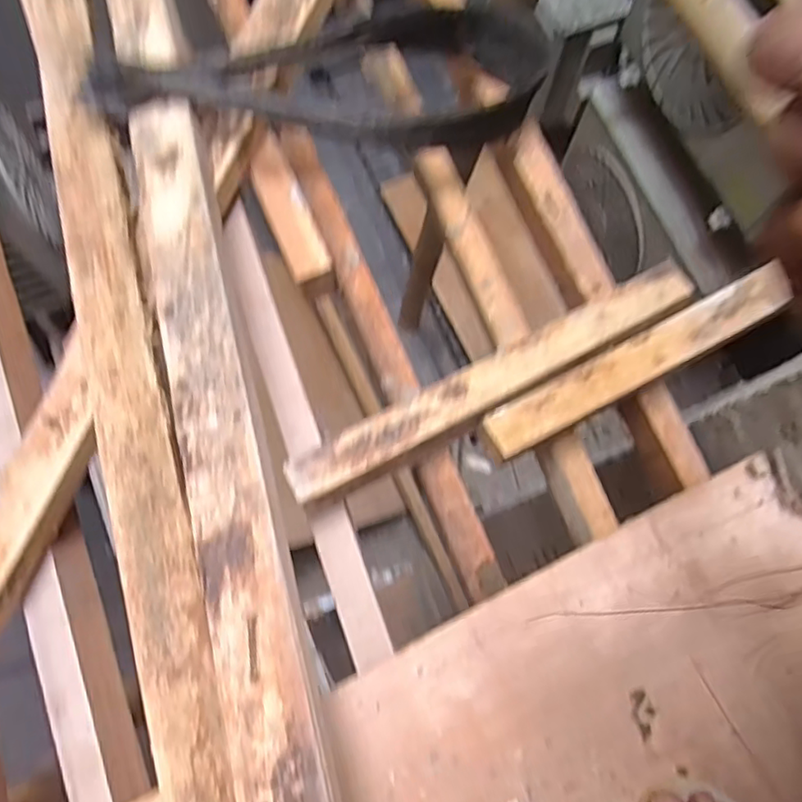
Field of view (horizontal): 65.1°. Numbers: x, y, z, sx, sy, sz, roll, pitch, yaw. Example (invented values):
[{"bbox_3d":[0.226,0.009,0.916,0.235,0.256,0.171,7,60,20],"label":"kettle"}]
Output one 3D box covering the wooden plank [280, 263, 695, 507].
[{"bbox_3d":[0.076,-0.018,0.513,0.358,0.021,0.042,-27,76,-9],"label":"wooden plank"}]

